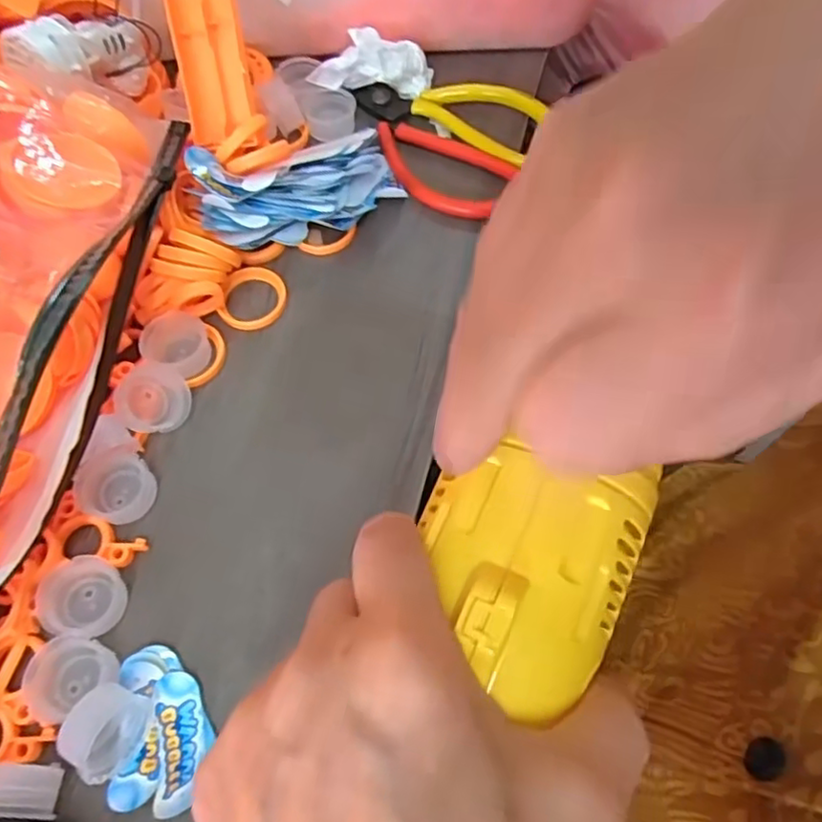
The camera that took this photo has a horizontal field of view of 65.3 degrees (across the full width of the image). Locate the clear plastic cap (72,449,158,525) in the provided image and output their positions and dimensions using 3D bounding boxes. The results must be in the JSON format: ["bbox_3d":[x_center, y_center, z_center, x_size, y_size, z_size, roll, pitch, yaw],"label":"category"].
[{"bbox_3d":[-0.125,0.032,0.271,0.029,0.012,0.028,0,64,0],"label":"clear plastic cap"}]

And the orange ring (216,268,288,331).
[{"bbox_3d":[-0.078,-0.056,0.319,0.032,0.006,0.036,-5,64,-2],"label":"orange ring"}]

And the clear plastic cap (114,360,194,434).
[{"bbox_3d":[-0.114,-0.004,0.286,0.029,0.015,0.030,0,64,0],"label":"clear plastic cap"}]

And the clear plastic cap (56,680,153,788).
[{"bbox_3d":[-0.108,0.112,0.225,0.019,0.018,0.028,21,66,10],"label":"clear plastic cap"}]

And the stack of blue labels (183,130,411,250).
[{"bbox_3d":[-0.056,-0.116,0.330,0.101,0.029,0.054,-19,65,-9],"label":"stack of blue labels"}]

